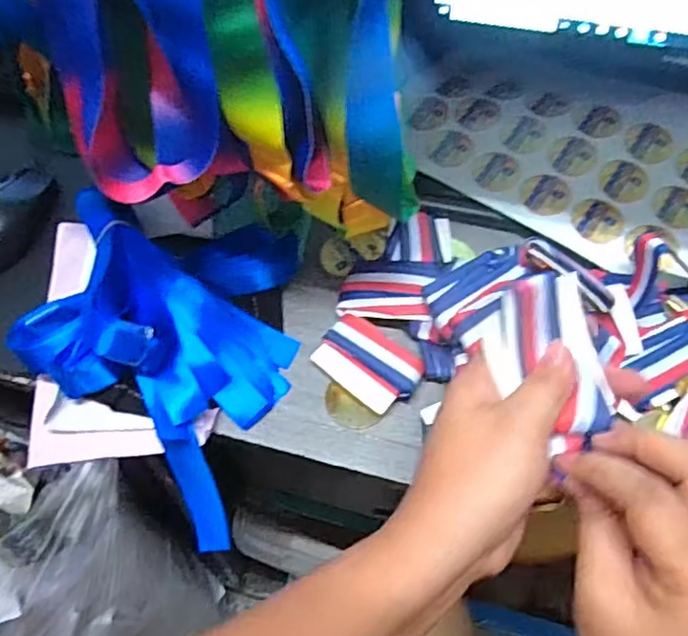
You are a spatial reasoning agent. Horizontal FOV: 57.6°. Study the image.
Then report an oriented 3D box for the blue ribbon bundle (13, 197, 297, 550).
[{"bbox_3d":[-0.133,0.013,0.462,0.192,0.119,0.227,15,57,11],"label":"blue ribbon bundle"}]

